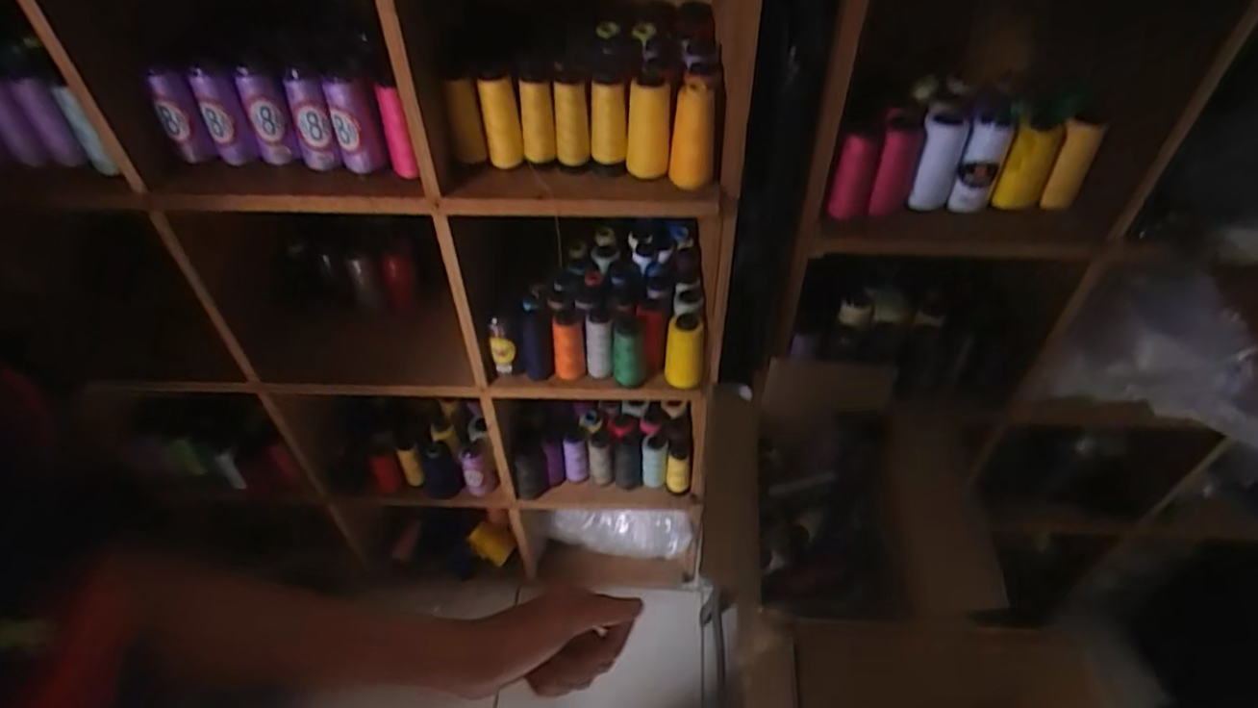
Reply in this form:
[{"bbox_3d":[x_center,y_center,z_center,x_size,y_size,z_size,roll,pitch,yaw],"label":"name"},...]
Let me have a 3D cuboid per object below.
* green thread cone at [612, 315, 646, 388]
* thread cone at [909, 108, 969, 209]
[{"bbox_3d":[0.000,-0.004,0.952,0.049,0.112,0.040,-1,45,-1],"label":"green thread cone"},{"bbox_3d":[0.359,-0.223,0.775,0.050,0.106,0.047,17,47,17],"label":"thread cone"}]

